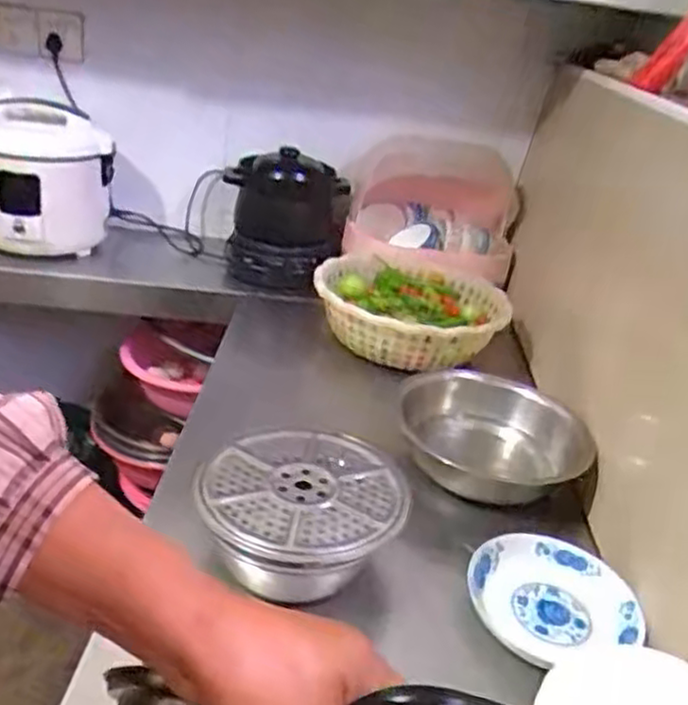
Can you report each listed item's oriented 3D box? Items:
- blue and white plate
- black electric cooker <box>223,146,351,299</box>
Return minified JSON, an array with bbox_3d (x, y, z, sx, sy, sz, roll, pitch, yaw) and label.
[{"bbox_3d":[0.215,0.248,0.748,0.163,0.034,0.150,6,28,-3],"label":"blue and white plate"},{"bbox_3d":[-0.118,-0.267,1.454,0.237,0.232,0.226,4,28,-6],"label":"black electric cooker"}]

